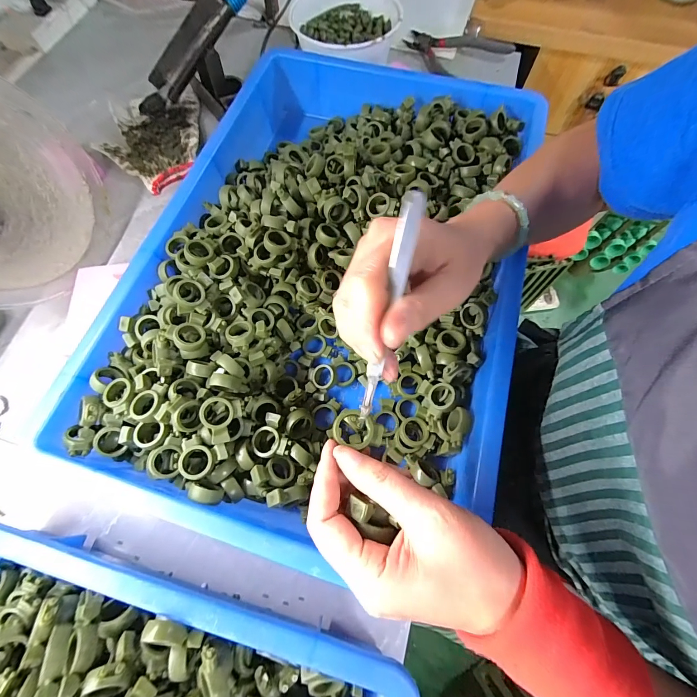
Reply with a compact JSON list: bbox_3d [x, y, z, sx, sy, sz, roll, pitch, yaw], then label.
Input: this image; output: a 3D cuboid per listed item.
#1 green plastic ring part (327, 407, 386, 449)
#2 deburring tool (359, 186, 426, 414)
[{"bbox_3d":[0.006,0.053,0.214,0.034,0.007,0.023,19,70,7],"label":"green plastic ring part"},{"bbox_3d":[0.022,-0.016,0.185,0.010,0.132,0.006,13,26,5],"label":"deburring tool"}]

